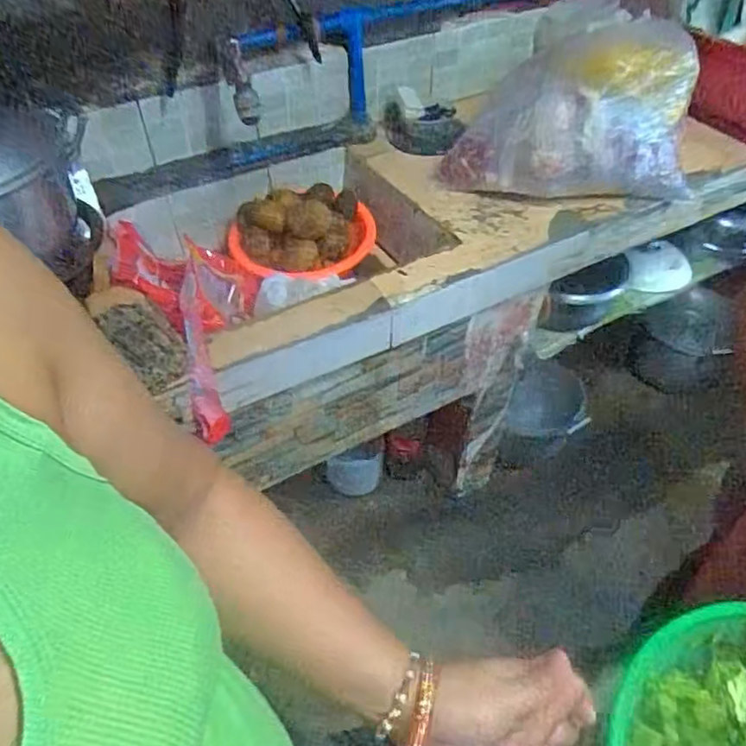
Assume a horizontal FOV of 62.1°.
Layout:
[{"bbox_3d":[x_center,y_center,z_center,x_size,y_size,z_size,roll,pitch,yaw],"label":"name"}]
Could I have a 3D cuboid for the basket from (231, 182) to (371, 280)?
[{"bbox_3d":[-0.123,-0.268,1.138,0.230,0.098,0.262,27,53,23],"label":"basket"}]

